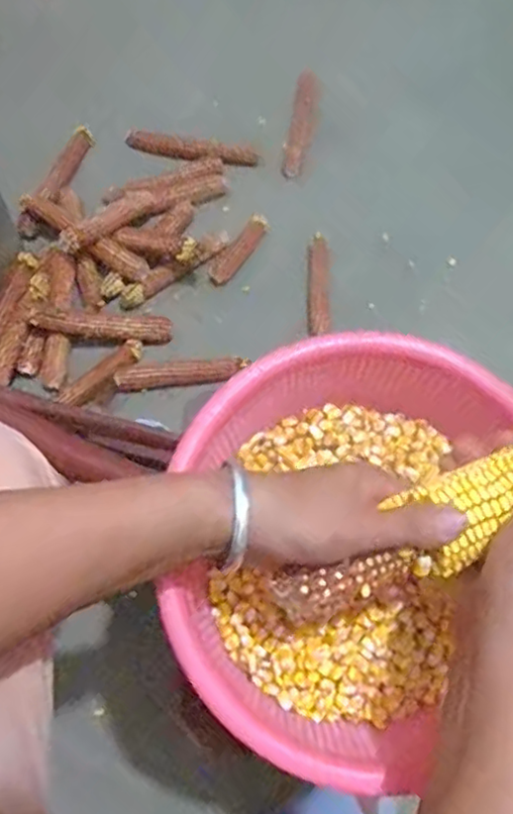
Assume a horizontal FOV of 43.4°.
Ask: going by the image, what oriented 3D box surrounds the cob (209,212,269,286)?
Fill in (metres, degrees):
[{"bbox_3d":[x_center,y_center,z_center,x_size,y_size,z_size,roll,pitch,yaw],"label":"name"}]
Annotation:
[{"bbox_3d":[-0.026,-0.237,0.973,0.036,0.028,0.123,37,76,10],"label":"cob"}]

